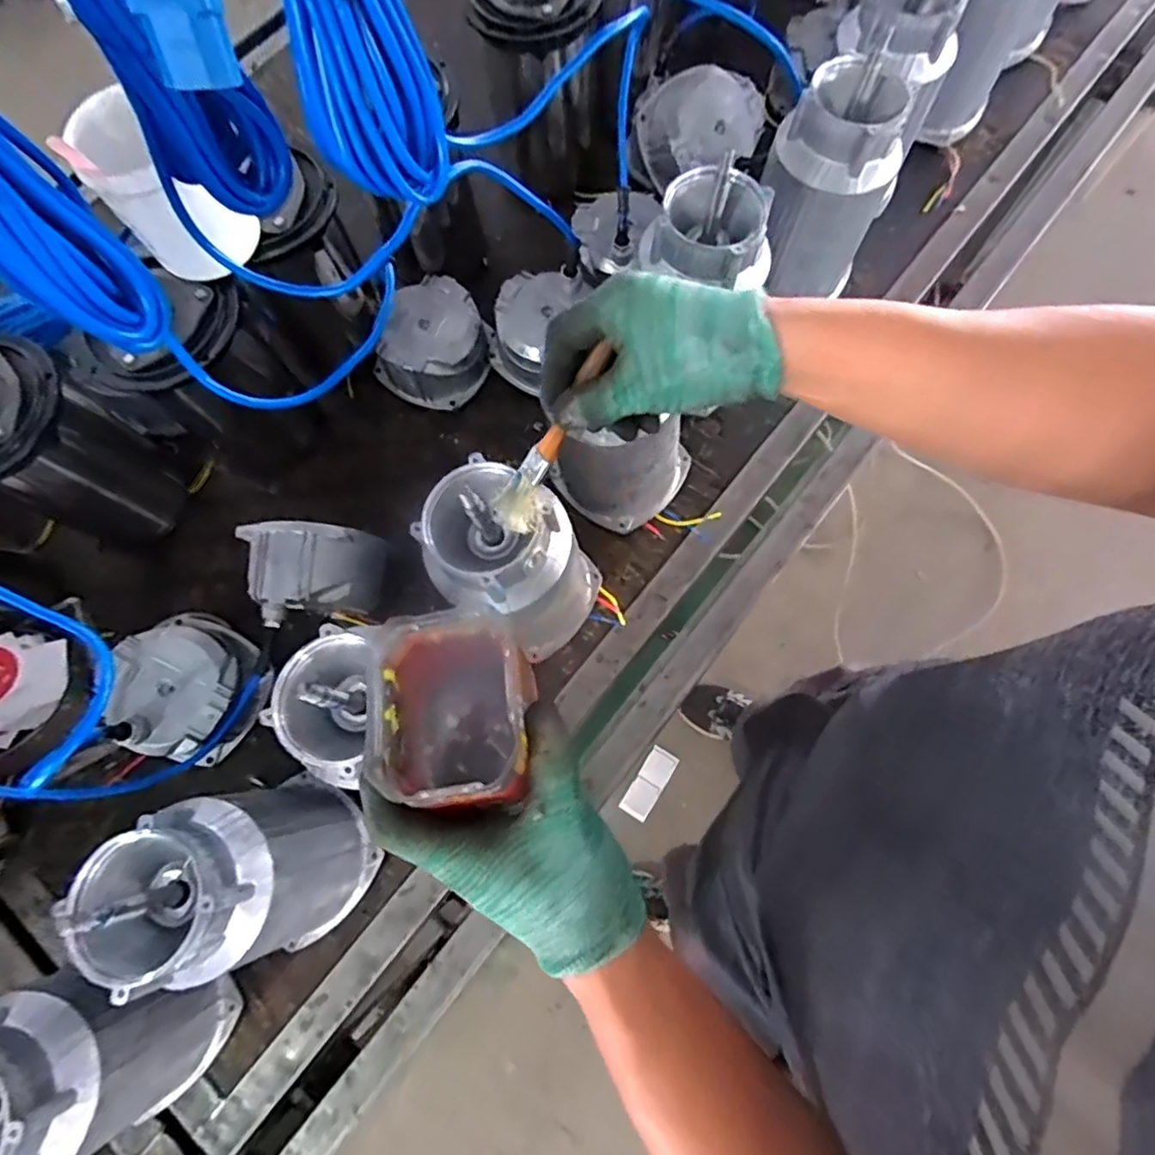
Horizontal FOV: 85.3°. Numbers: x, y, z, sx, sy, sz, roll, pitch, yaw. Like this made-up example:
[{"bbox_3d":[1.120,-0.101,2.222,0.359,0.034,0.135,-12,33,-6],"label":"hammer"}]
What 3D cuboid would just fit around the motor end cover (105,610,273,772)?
[{"bbox_3d":[-0.376,0.103,0.608,0.122,0.084,0.115,34,77,12],"label":"motor end cover"}]

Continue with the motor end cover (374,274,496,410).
[{"bbox_3d":[-0.167,-0.268,0.718,0.115,0.073,0.118,30,76,11],"label":"motor end cover"}]

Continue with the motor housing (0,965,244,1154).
[{"bbox_3d":[-0.360,0.352,0.455,0.106,0.223,0.105,-1,73,2],"label":"motor housing"}]

